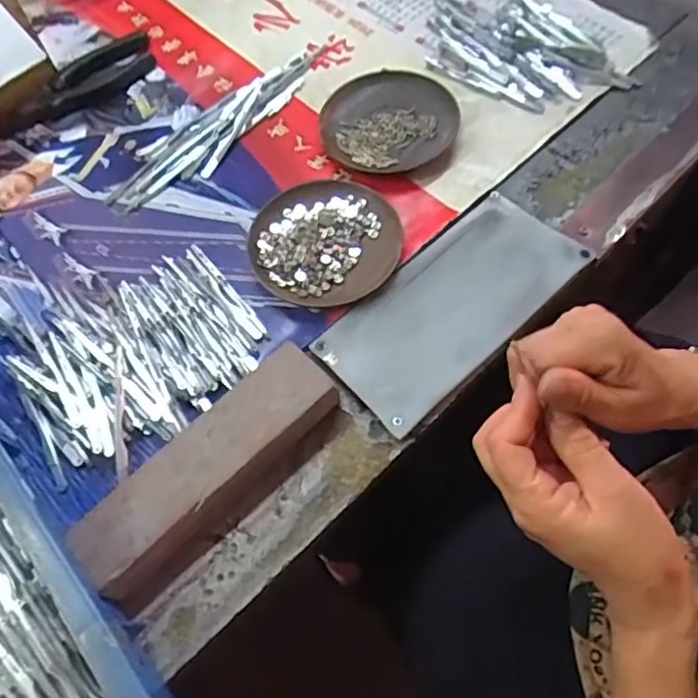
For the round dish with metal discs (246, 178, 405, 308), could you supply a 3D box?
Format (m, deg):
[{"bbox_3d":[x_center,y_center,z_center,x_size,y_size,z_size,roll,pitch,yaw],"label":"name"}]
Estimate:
[{"bbox_3d":[-0.019,-0.085,0.463,0.112,0.013,0.111,-1,64,3],"label":"round dish with metal discs"}]

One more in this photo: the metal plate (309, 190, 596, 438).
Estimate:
[{"bbox_3d":[0.075,-0.035,0.439,0.195,0.009,0.092,-40,68,-15],"label":"metal plate"}]

